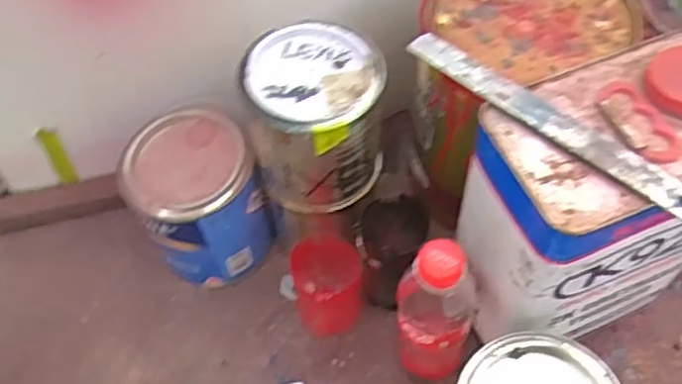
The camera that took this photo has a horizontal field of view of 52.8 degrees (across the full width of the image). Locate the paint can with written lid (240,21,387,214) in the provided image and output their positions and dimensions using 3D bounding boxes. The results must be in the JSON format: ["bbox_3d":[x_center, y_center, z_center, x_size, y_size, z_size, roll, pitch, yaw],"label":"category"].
[{"bbox_3d":[-0.017,-0.054,0.529,0.096,0.119,0.097,-2,59,4],"label":"paint can with written lid"}]

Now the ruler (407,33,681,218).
[{"bbox_3d":[0.123,-0.044,0.411,0.196,0.005,0.020,37,72,23],"label":"ruler"}]

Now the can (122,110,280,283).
[{"bbox_3d":[-0.120,0.006,0.596,0.100,0.121,0.107,-2,60,3],"label":"can"}]

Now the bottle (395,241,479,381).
[{"bbox_3d":[0.068,0.095,0.506,0.056,0.181,0.049,8,61,8],"label":"bottle"}]

